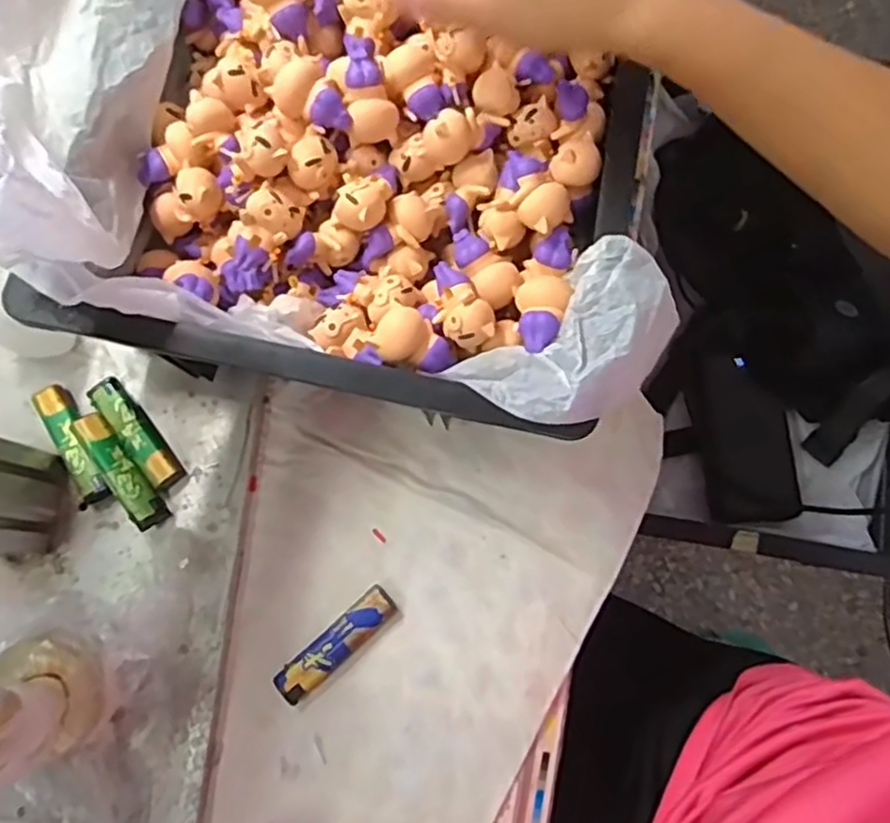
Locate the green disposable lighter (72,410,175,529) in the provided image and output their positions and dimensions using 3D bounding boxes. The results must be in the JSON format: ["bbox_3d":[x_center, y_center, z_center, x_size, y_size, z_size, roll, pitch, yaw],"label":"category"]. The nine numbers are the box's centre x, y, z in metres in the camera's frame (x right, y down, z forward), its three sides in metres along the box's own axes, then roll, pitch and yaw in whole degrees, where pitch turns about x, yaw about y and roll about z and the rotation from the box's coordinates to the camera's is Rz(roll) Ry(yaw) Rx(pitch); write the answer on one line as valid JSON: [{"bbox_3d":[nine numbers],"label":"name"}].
[{"bbox_3d":[-0.200,0.035,0.441,0.021,0.013,0.081,-37,77,-8],"label":"green disposable lighter"}]

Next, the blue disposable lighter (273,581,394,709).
[{"bbox_3d":[-0.064,0.135,0.419,0.081,0.010,0.021,-41,77,-9],"label":"blue disposable lighter"}]

